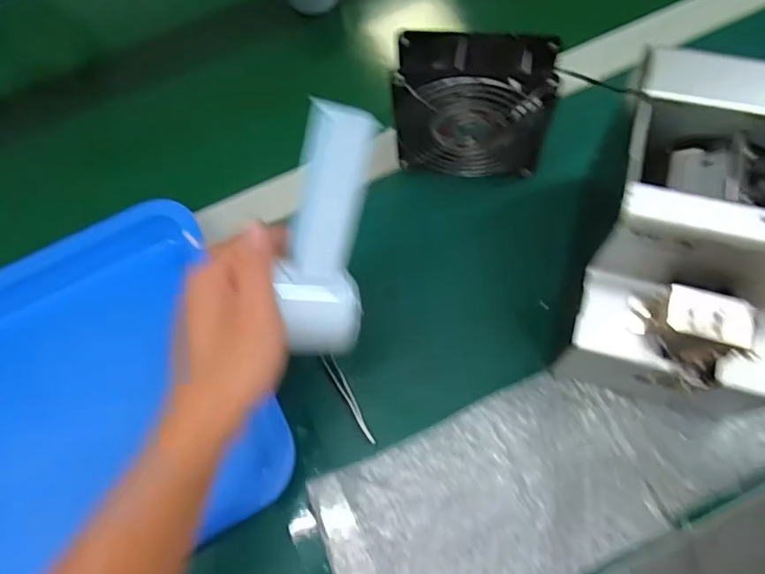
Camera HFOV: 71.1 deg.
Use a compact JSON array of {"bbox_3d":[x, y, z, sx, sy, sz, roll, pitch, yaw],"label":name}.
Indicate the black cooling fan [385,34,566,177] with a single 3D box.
[{"bbox_3d":[0.067,-0.140,0.415,0.119,0.116,0.047,6,67,7],"label":"black cooling fan"}]

